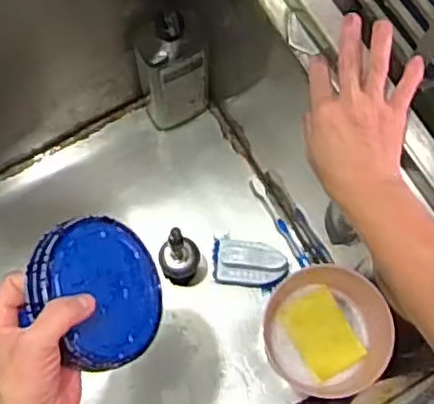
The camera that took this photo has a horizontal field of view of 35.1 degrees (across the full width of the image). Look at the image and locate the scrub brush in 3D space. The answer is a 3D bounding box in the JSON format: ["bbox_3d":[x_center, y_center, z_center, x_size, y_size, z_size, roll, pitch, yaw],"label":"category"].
[{"bbox_3d":[0.044,0.082,0.941,0.102,0.056,0.069,7,75,0],"label":"scrub brush"}]

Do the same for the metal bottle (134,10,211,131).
[{"bbox_3d":[-0.057,-0.170,0.920,0.092,0.259,0.052,-16,76,-6],"label":"metal bottle"}]

